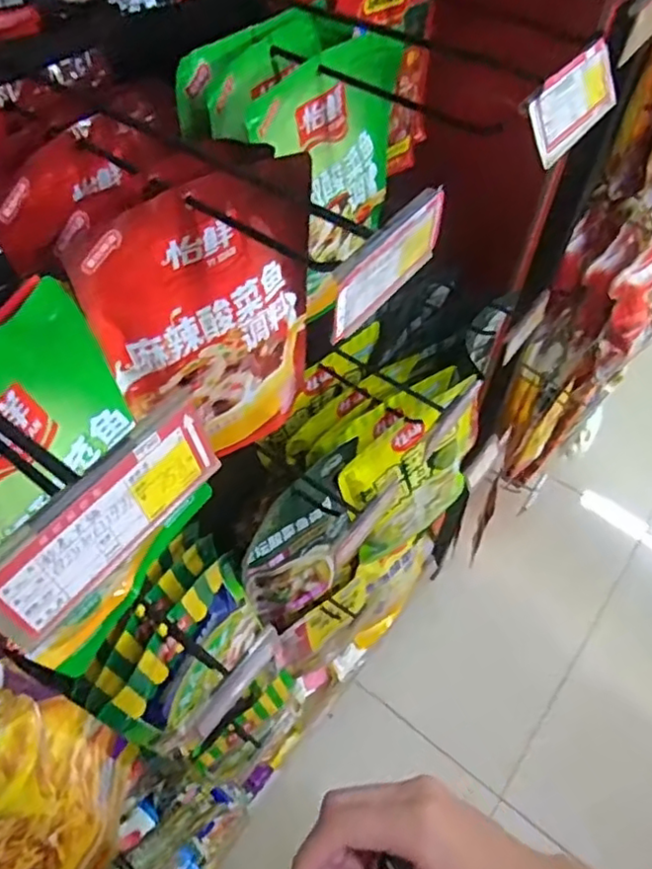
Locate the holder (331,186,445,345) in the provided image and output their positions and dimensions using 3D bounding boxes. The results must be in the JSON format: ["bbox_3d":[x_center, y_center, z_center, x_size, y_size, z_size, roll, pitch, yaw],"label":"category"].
[{"bbox_3d":[0.032,-0.088,0.319,0.010,0.048,0.088,33,61,19],"label":"holder"}]

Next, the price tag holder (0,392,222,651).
[{"bbox_3d":[-0.081,0.031,0.231,0.004,0.046,0.099,22,54,32],"label":"price tag holder"}]

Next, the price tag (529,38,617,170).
[{"bbox_3d":[0.159,-0.211,0.394,0.006,0.045,0.099,16,52,45],"label":"price tag"}]

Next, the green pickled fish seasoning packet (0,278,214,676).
[{"bbox_3d":[-0.174,0.047,0.404,0.062,0.241,0.175,26,59,15],"label":"green pickled fish seasoning packet"}]

